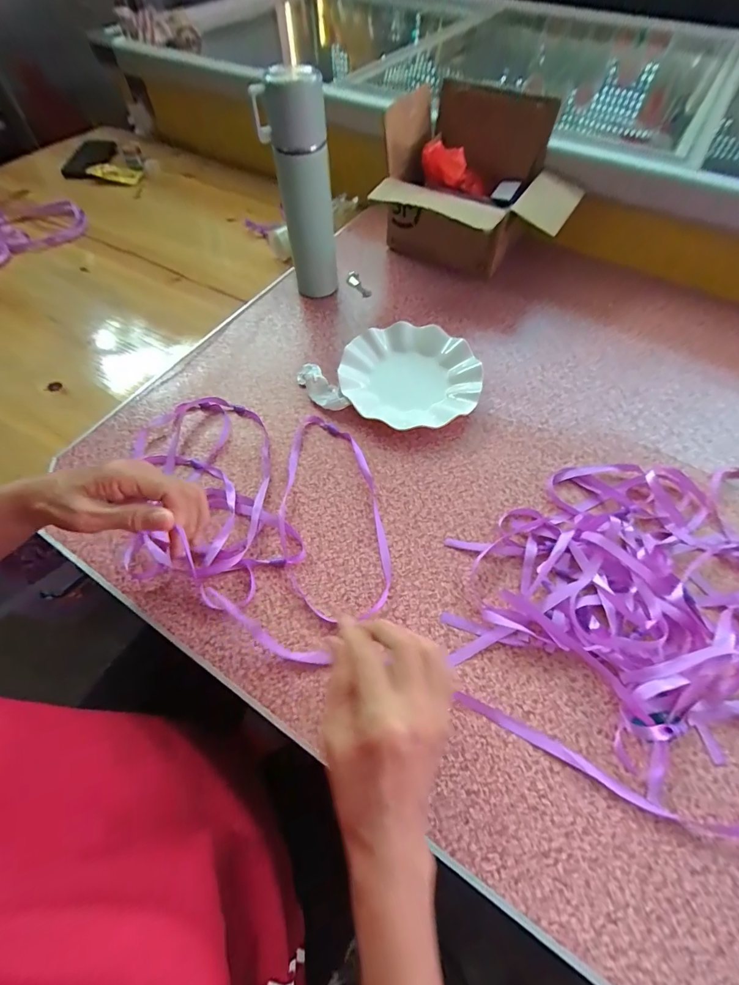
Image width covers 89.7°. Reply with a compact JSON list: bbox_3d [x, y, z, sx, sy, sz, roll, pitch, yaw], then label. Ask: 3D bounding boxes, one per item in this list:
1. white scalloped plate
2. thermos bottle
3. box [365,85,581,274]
[{"bbox_3d":[0.054,-0.156,0.502,0.179,0.029,0.169,1,61,1],"label":"white scalloped plate"},{"bbox_3d":[-0.089,-0.381,0.500,0.074,0.250,0.060,-8,61,-4],"label":"thermos bottle"},{"bbox_3d":[0.168,-0.465,0.587,0.274,0.196,0.207,19,63,11],"label":"box"}]

